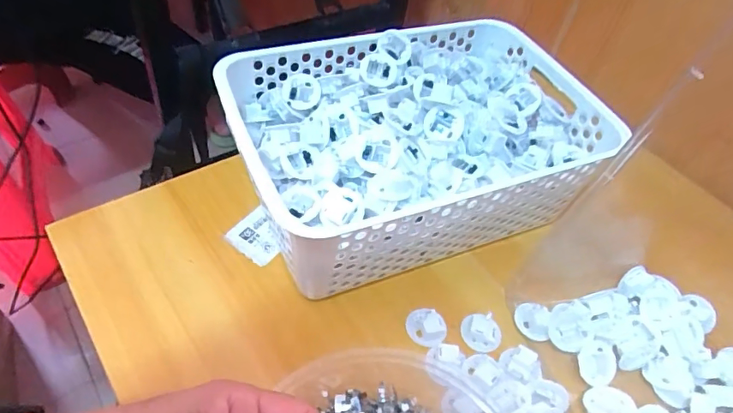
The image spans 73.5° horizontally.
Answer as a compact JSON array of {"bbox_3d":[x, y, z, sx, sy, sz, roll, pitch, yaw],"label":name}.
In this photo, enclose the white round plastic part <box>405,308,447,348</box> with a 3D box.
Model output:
[{"bbox_3d":[0.048,0.095,0.391,0.031,0.006,0.029,4,51,-5],"label":"white round plastic part"}]

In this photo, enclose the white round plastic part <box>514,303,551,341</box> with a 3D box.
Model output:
[{"bbox_3d":[0.134,0.094,0.398,0.028,0.009,0.028,-8,76,34],"label":"white round plastic part"}]

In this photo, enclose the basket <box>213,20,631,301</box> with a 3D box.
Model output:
[{"bbox_3d":[0.045,-0.054,0.446,0.305,0.114,0.201,-16,55,-20],"label":"basket"}]

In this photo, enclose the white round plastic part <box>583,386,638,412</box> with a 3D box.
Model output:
[{"bbox_3d":[0.174,0.146,0.355,0.033,0.025,0.029,-4,51,-9],"label":"white round plastic part"}]

